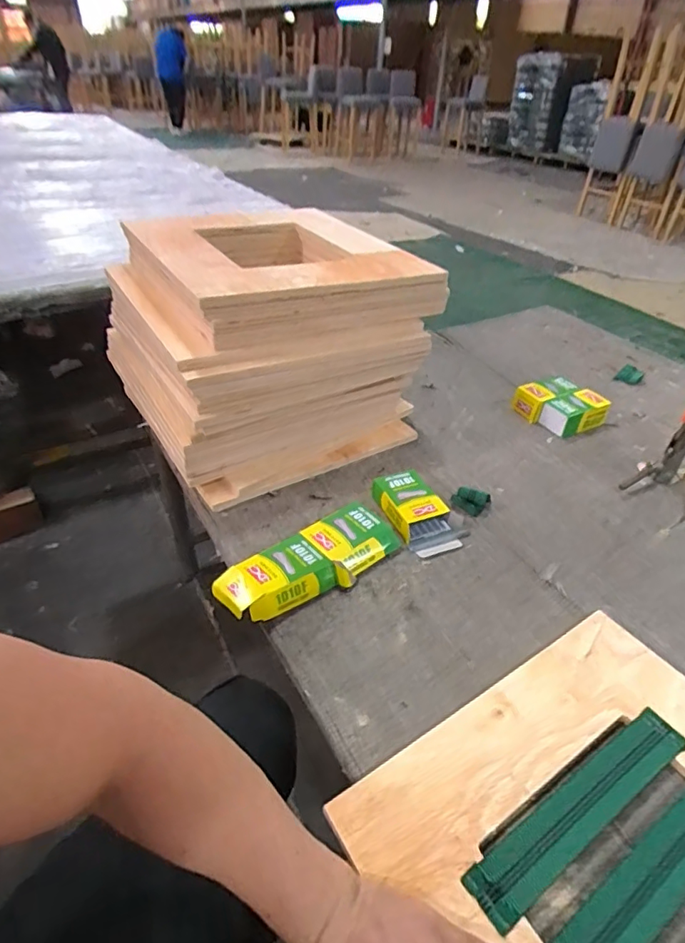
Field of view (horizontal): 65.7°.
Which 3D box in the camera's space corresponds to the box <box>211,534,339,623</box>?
[{"bbox_3d":[-0.089,0.140,0.689,0.143,0.045,0.090,-23,45,-30],"label":"box"}]

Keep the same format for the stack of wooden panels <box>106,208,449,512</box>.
[{"bbox_3d":[-0.128,-0.240,0.954,0.466,0.317,0.443,-19,43,-26],"label":"stack of wooden panels"}]

